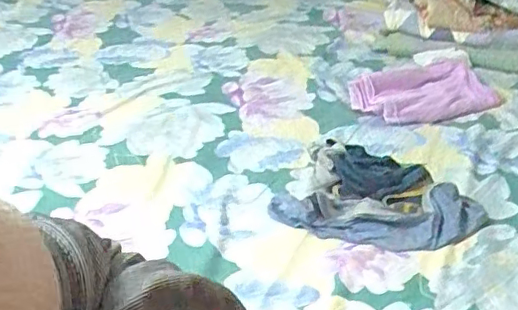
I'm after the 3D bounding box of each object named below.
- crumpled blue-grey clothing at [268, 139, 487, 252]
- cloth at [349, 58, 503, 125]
[{"bbox_3d":[0.219,0.074,1.037,0.370,0.064,0.201,6,34,10],"label":"crumpled blue-grey clothing"},{"bbox_3d":[0.408,-0.165,1.407,0.375,0.047,0.229,-14,36,-20],"label":"cloth"}]

